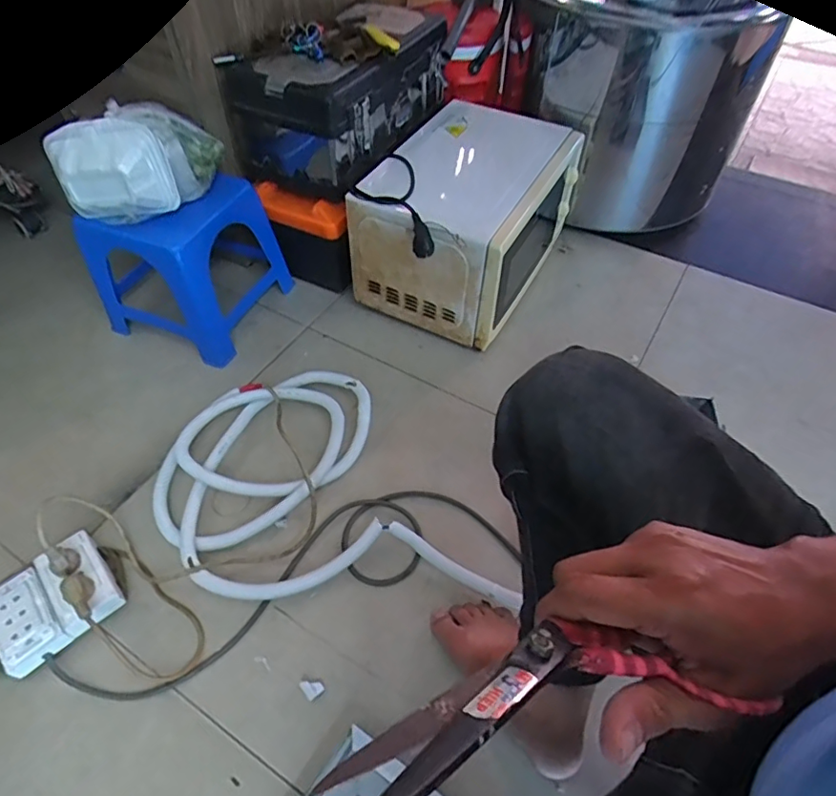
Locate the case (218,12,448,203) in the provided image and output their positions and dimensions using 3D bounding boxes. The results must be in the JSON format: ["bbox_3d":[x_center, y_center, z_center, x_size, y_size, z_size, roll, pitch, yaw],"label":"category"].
[{"bbox_3d":[-0.144,-0.616,1.079,0.271,0.197,0.445,22,55,17],"label":"case"}]

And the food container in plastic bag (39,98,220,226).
[{"bbox_3d":[-0.447,-0.392,0.884,0.256,0.123,0.145,-35,60,-24],"label":"food container in plastic bag"}]

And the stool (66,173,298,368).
[{"bbox_3d":[-0.436,-0.263,1.028,0.260,0.264,0.255,17,53,13],"label":"stool"}]

